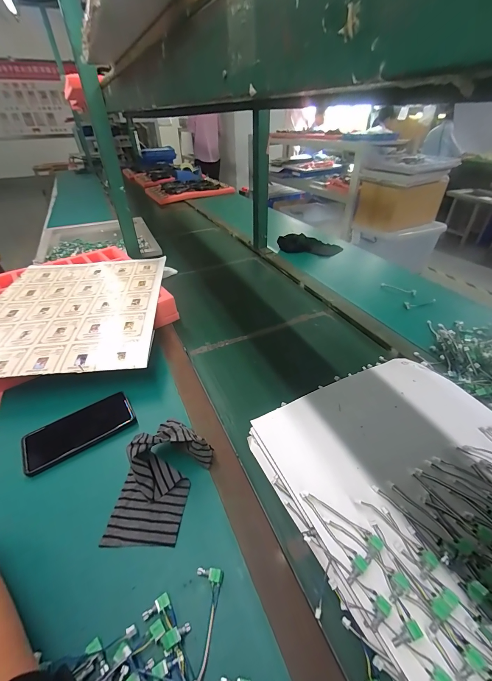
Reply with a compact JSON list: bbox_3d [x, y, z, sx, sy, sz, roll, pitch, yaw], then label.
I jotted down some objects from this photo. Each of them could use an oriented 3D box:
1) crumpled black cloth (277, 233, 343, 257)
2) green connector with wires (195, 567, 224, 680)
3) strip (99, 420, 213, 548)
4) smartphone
[{"bbox_3d":[0.241,-0.365,1.094,0.238,0.043,0.103,9,39,14],"label":"crumpled black cloth"},{"bbox_3d":[-0.037,0.283,0.290,0.028,0.016,0.092,-5,38,-4],"label":"green connector with wires"},{"bbox_3d":[-0.117,0.185,0.383,0.107,0.065,0.149,9,39,13],"label":"strip"},{"bbox_3d":[-0.269,0.142,0.470,0.161,0.014,0.078,-24,43,-26],"label":"smartphone"}]

